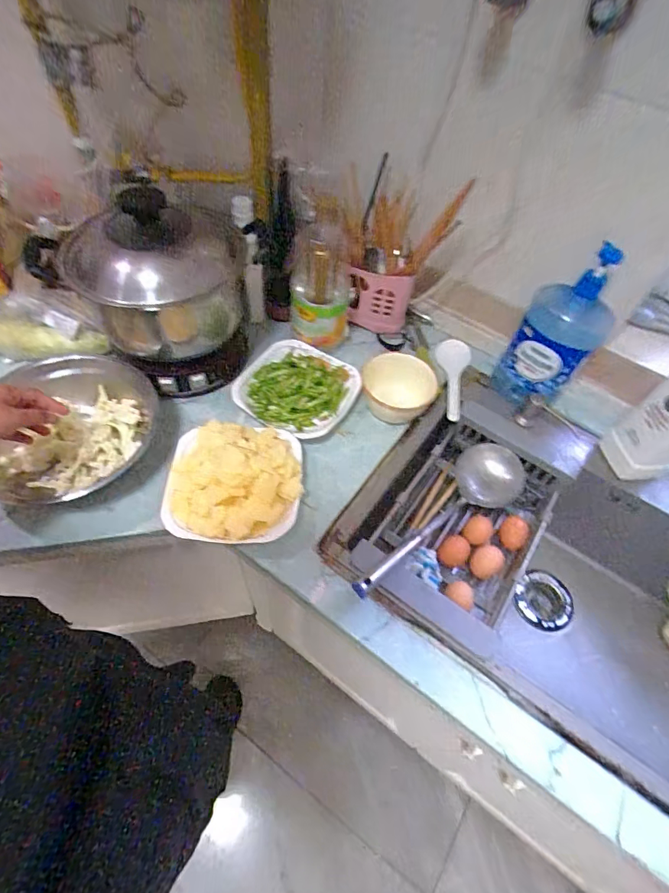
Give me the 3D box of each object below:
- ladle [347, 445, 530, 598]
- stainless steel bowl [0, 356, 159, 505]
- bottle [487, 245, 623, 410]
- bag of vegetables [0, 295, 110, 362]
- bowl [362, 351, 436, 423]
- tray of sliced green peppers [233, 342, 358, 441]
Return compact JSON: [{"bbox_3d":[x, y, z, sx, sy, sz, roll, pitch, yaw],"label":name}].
[{"bbox_3d":[0.162,0.108,0.650,0.382,0.073,0.108,-29,62,-37],"label":"ladle"},{"bbox_3d":[-0.383,-0.021,0.606,0.202,0.085,0.226,4,56,-3],"label":"stainless steel bowl"},{"bbox_3d":[0.352,-0.177,0.685,0.118,0.245,0.101,28,58,13],"label":"bottle"},{"bbox_3d":[-0.482,-0.188,0.692,0.212,0.083,0.079,15,56,5],"label":"bag of vegetables"},{"bbox_3d":[0.101,-0.092,0.704,0.119,0.073,0.096,16,56,6],"label":"bowl"},{"bbox_3d":[-0.065,-0.099,0.726,0.179,0.049,0.174,30,58,15],"label":"tray of sliced green peppers"}]

